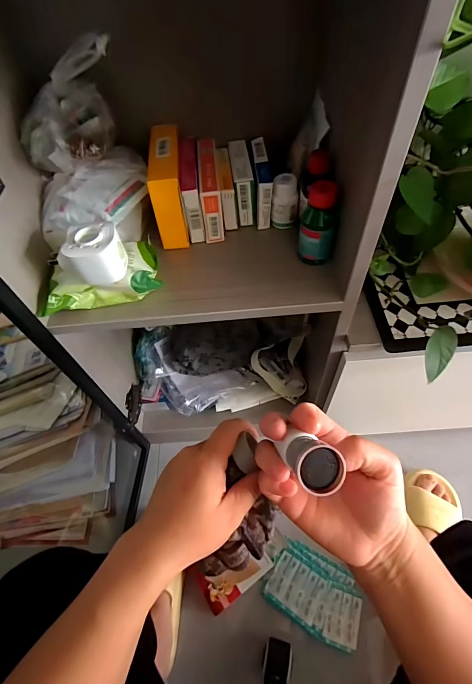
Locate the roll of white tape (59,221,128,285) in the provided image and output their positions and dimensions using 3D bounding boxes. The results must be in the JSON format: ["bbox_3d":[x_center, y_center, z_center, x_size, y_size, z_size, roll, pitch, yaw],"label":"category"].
[{"bbox_3d":[-0.162,-0.099,0.387,0.068,0.050,0.048,-6,56,1],"label":"roll of white tape"}]

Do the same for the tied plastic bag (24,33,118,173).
[{"bbox_3d":[-0.189,-0.262,0.387,0.116,0.100,0.088,-39,61,-19],"label":"tied plastic bag"}]

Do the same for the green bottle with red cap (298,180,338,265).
[{"bbox_3d":[0.101,-0.145,0.422,0.043,0.100,0.047,8,57,10],"label":"green bottle with red cap"}]

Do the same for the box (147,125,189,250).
[{"bbox_3d":[-0.094,-0.219,0.481,0.044,0.100,0.138,-8,56,0],"label":"box"}]

